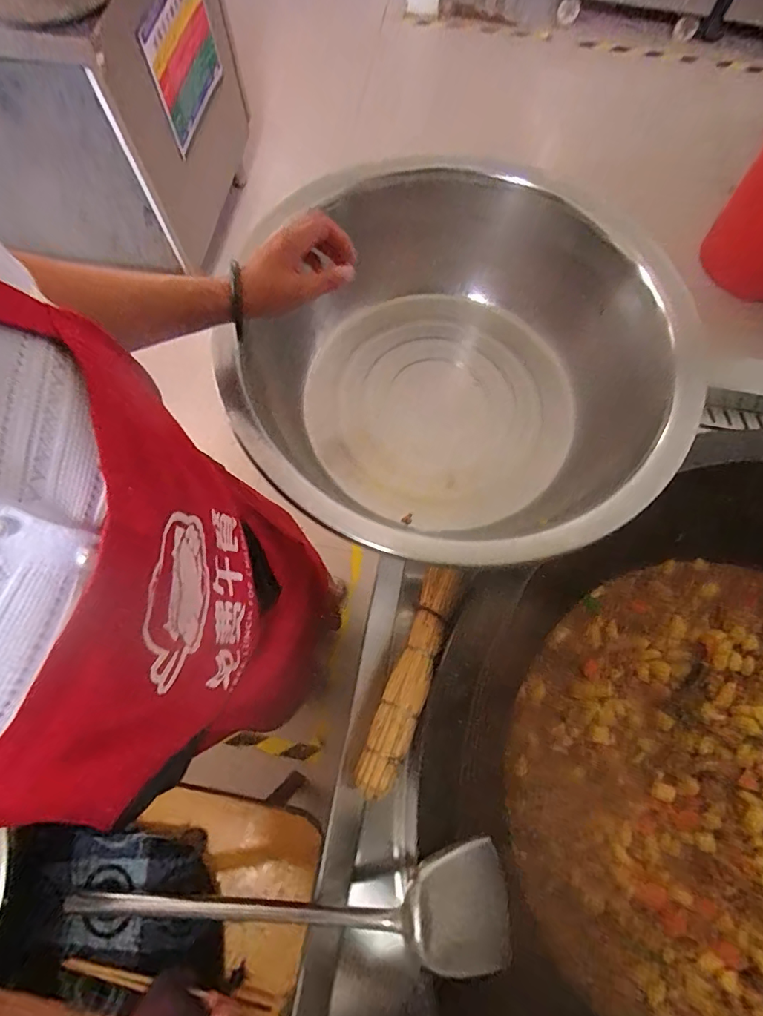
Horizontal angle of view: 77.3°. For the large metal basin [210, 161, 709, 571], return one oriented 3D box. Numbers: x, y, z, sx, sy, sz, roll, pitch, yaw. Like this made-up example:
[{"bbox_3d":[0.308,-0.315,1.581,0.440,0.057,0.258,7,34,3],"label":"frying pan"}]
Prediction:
[{"bbox_3d":[0.080,-0.179,0.635,0.528,0.203,0.550,0,70,-1],"label":"large metal basin"}]

